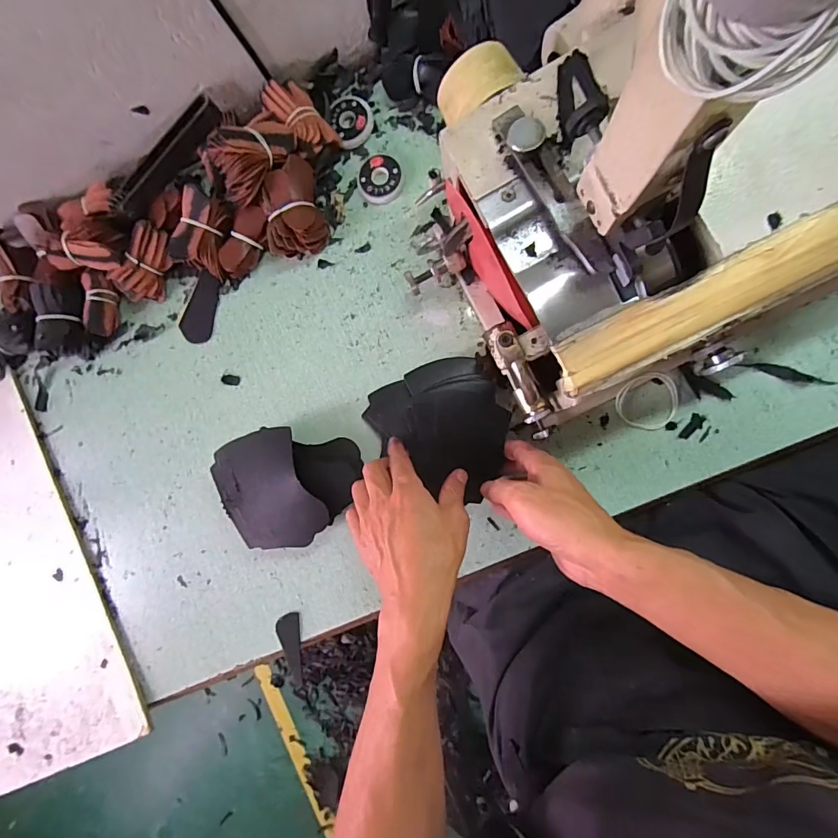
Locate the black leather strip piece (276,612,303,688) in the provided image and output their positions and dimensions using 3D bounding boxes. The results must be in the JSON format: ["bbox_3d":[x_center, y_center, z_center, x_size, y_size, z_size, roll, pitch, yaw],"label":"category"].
[{"bbox_3d":[-0.139,0.249,0.471,0.025,0.007,0.075,-5,86,3],"label":"black leather strip piece"}]

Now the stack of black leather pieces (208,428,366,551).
[{"bbox_3d":[-0.132,0.070,0.451,0.143,0.052,0.117,-7,88,6],"label":"stack of black leather pieces"}]

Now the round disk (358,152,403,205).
[{"bbox_3d":[-0.041,-0.259,0.463,0.046,0.010,0.054,0,89,6],"label":"round disk"}]

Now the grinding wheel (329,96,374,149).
[{"bbox_3d":[-0.071,-0.321,0.467,0.045,0.012,0.049,0,89,6],"label":"grinding wheel"}]

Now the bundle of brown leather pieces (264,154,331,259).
[{"bbox_3d":[-0.133,-0.219,0.459,0.061,0.044,0.085,-13,88,6],"label":"bundle of brown leather pieces"}]

